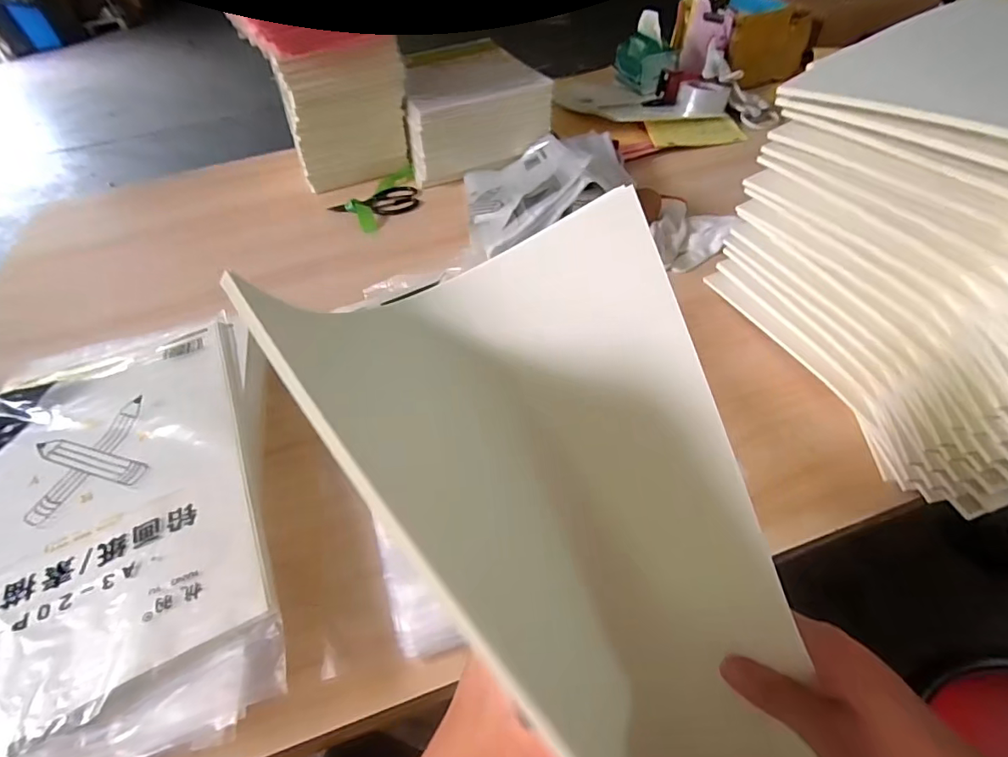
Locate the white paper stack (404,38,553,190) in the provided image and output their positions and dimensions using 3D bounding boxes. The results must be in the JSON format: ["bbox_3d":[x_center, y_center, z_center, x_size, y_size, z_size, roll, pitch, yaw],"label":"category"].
[{"bbox_3d":[-0.087,-0.594,1.052,0.288,0.136,0.357,-16,50,-8],"label":"white paper stack"}]

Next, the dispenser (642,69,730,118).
[{"bbox_3d":[0.406,-0.627,1.061,0.172,0.052,0.099,31,59,28],"label":"dispenser"}]

